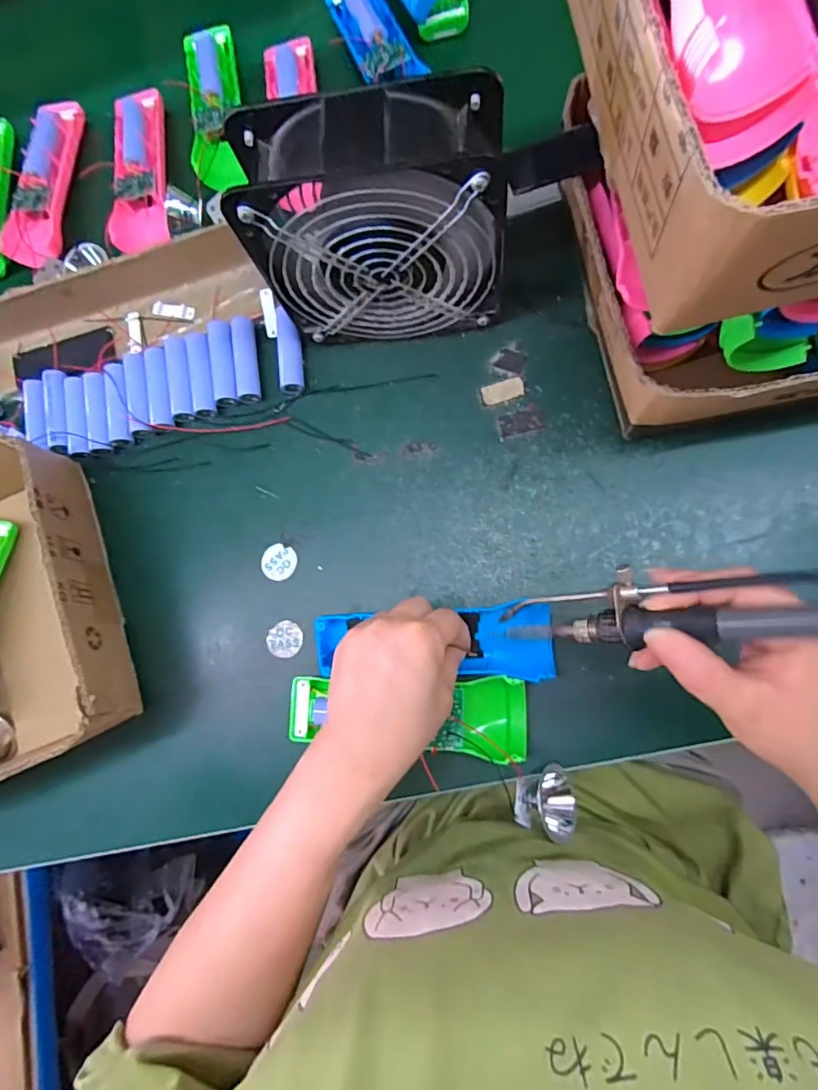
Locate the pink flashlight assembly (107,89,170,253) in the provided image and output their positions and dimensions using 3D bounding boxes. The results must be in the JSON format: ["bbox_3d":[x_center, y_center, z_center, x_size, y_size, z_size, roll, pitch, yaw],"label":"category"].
[{"bbox_3d":[-0.227,-0.322,0.454,0.043,0.029,0.152,-4,82,11],"label":"pink flashlight assembly"}]

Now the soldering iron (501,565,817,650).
[{"bbox_3d":[0.130,0.028,0.236,0.195,0.016,0.032,-8,85,39],"label":"soldering iron"}]

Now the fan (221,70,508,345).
[{"bbox_3d":[-0.016,-0.192,0.334,0.147,0.149,0.062,-4,82,9],"label":"fan"}]

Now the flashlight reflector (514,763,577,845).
[{"bbox_3d":[0.086,0.159,0.332,0.038,0.046,0.035,4,83,12],"label":"flashlight reflector"}]

